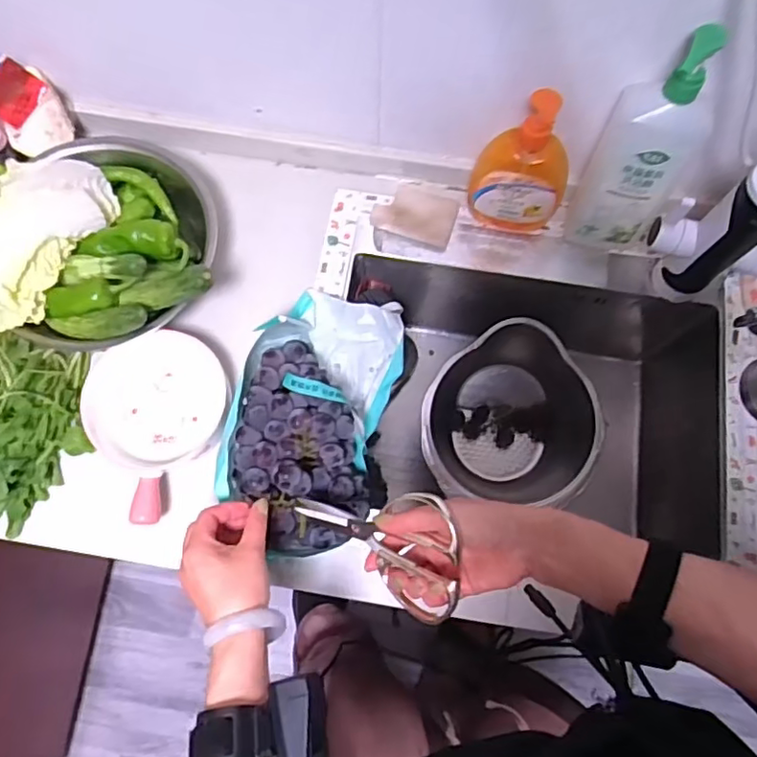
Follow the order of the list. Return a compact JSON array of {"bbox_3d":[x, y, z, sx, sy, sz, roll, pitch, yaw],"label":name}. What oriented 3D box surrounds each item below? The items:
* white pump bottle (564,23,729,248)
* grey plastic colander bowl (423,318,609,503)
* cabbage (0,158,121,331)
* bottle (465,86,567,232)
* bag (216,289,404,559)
[{"bbox_3d":[0.276,-0.229,0.627,0.098,0.271,0.059,35,72,10],"label":"white pump bottle"},{"bbox_3d":[0.172,0.054,0.820,0.218,0.151,0.215,1,70,-2],"label":"grey plastic colander bowl"},{"bbox_3d":[-0.369,-0.160,0.633,0.119,0.057,0.206,20,70,5],"label":"cabbage"},{"bbox_3d":[0.167,-0.239,0.681,0.112,0.185,0.049,9,70,1],"label":"bottle"},{"bbox_3d":[-0.067,0.030,0.626,0.156,0.088,0.282,12,70,2],"label":"bag"}]

